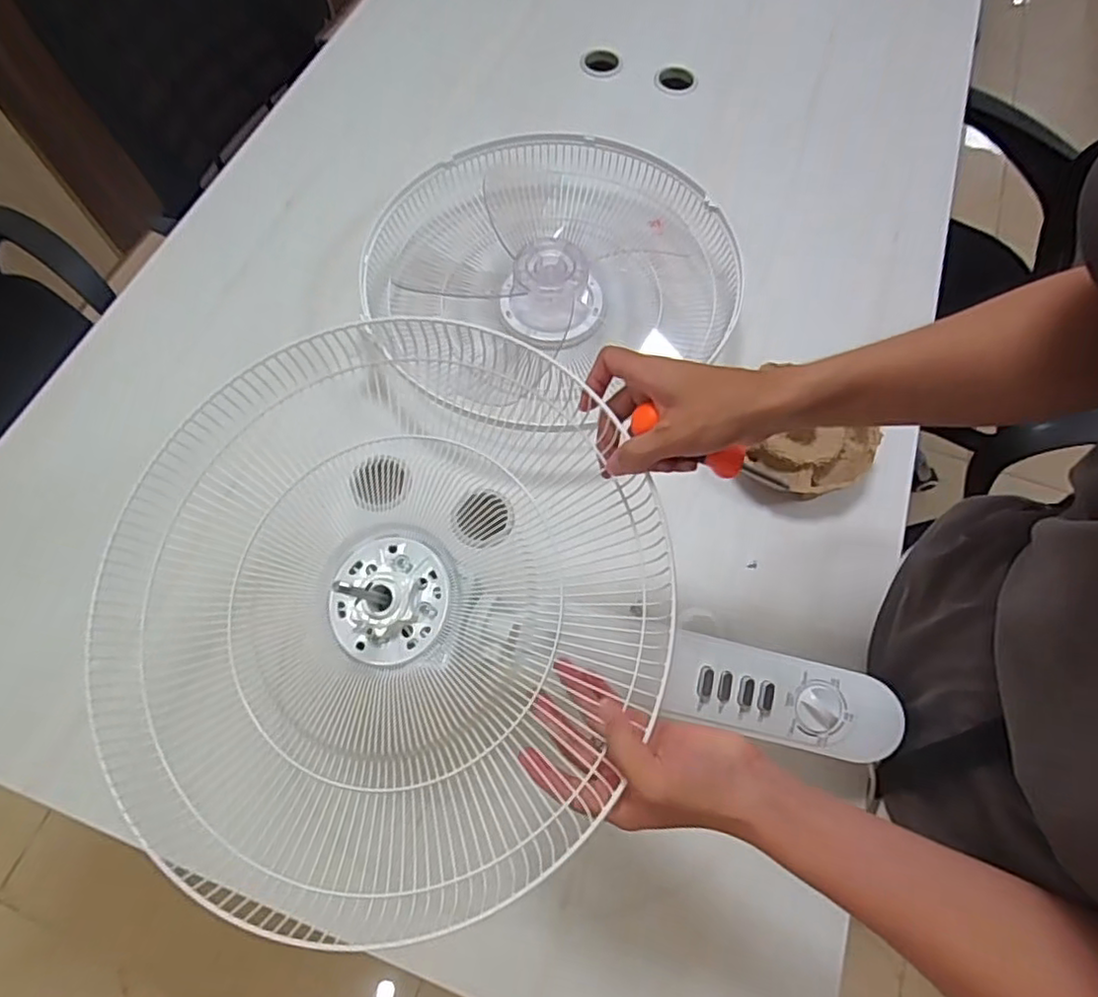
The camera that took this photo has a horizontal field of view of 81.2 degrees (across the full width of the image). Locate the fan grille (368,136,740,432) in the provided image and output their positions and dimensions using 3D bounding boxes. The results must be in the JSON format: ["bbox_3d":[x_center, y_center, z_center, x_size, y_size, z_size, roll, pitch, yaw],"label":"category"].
[{"bbox_3d":[-0.006,-0.288,0.812,0.430,0.082,0.386,-22,67,-10],"label":"fan grille"}]

